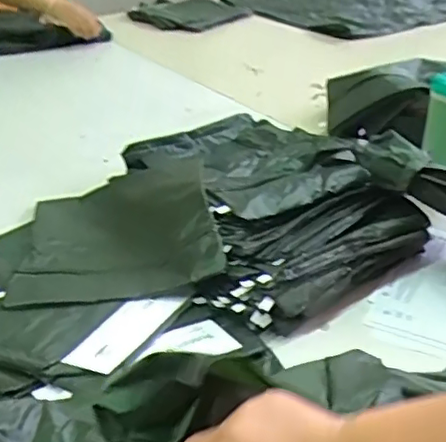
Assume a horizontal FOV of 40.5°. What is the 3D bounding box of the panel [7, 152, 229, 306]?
[{"bbox_3d":[-0.146,0.000,0.822,0.257,0.046,0.308,-10,32,-4],"label":"panel"}]

